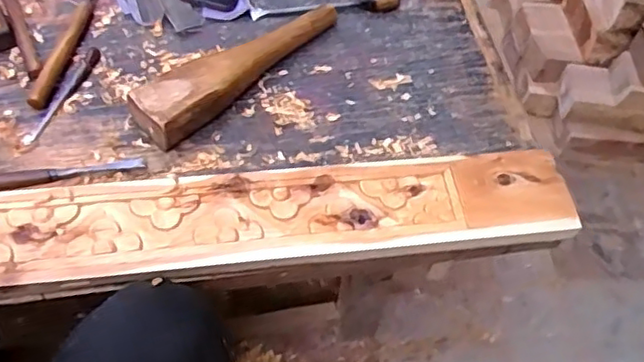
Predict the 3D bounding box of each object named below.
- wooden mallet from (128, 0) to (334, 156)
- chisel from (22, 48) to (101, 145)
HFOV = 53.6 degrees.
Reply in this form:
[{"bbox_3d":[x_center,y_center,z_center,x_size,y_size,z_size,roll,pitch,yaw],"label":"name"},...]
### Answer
[{"bbox_3d":[-0.087,-0.136,0.732,0.280,0.050,0.065,-38,66,-24],"label":"wooden mallet"},{"bbox_3d":[-0.286,-0.098,0.713,0.023,0.009,0.144,16,57,7],"label":"chisel"}]

